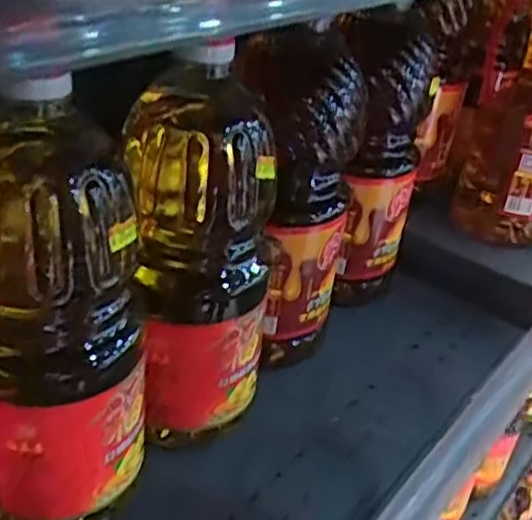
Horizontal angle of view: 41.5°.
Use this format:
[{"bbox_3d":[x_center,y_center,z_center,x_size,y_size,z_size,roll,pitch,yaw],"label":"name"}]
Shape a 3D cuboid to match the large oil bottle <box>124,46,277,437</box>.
[{"bbox_3d":[-0.045,-0.009,0.448,0.086,0.238,0.084,5,32,-3],"label":"large oil bottle"}]

